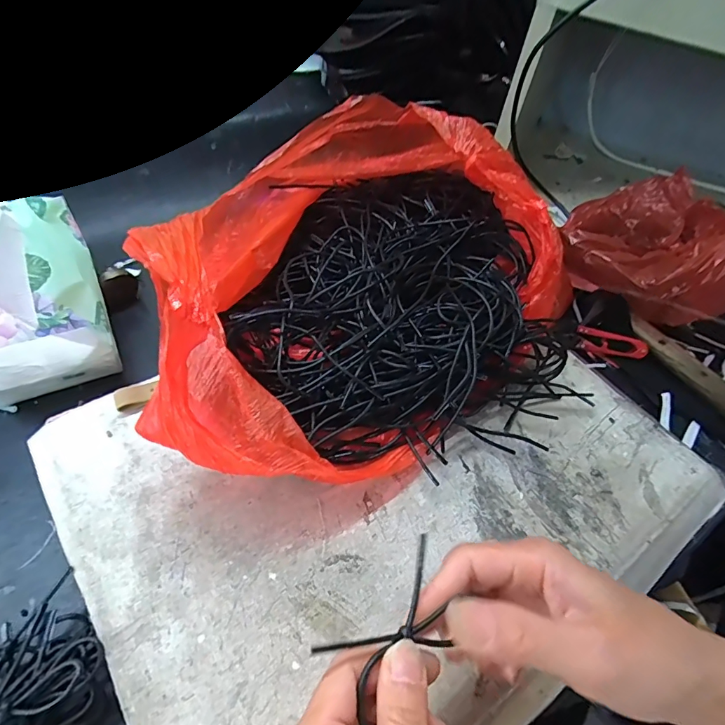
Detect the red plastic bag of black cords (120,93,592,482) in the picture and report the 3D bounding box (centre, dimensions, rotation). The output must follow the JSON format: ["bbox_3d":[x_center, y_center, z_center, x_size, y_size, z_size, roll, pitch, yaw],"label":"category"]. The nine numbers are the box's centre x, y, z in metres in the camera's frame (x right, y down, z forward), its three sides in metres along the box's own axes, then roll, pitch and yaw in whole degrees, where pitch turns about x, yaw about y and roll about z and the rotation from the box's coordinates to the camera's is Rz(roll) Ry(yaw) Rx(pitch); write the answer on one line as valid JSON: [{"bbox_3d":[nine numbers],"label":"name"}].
[{"bbox_3d":[0.011,-0.080,0.347,0.307,0.113,0.318,-5,54,-9],"label":"red plastic bag of black cords"}]

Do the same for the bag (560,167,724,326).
[{"bbox_3d":[0.312,-0.128,0.466,0.181,0.098,0.196,36,56,19],"label":"bag"}]

